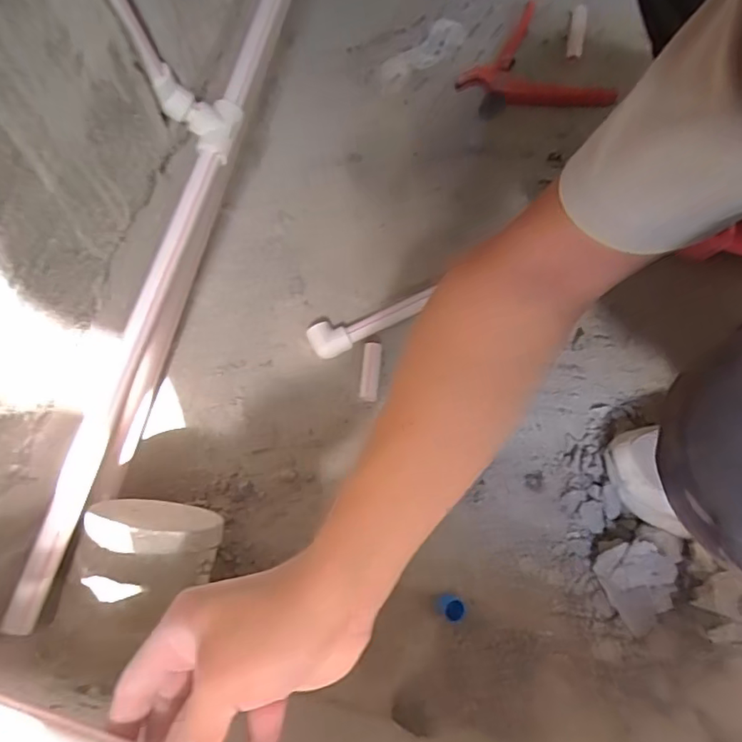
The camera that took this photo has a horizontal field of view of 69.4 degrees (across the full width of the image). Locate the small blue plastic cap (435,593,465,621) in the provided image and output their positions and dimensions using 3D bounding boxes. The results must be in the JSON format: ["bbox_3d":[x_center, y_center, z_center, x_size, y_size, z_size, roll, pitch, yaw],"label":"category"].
[{"bbox_3d":[0.081,0.244,0.554,0.028,0.025,0.022,15,74,6],"label":"small blue plastic cap"}]

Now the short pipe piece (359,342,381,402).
[{"bbox_3d":[0.000,-0.001,0.621,0.019,0.015,0.067,6,85,3],"label":"short pipe piece"}]

